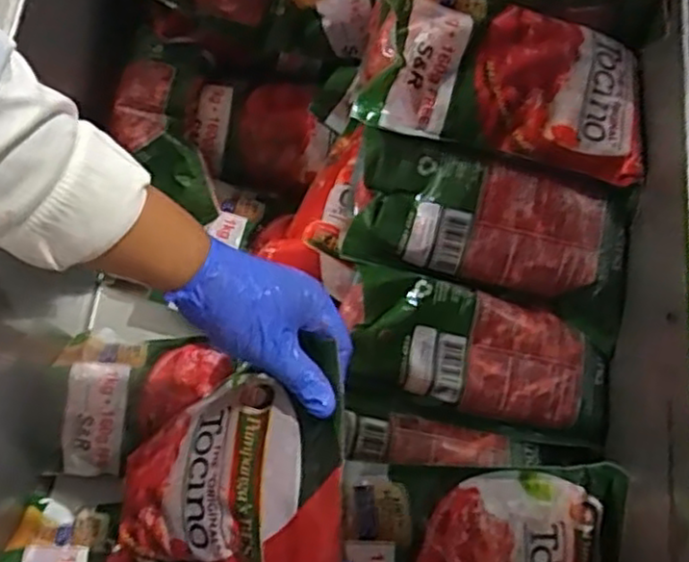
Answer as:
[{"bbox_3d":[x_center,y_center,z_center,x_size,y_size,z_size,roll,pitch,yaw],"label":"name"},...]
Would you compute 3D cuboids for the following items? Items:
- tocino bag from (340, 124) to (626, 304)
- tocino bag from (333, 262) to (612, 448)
[{"bbox_3d":[0.114,-0.033,0.525,0.217,0.033,0.112,14,98,-4],"label":"tocino bag"},{"bbox_3d":[0.103,0.057,0.525,0.216,0.036,0.095,18,73,-12],"label":"tocino bag"}]

